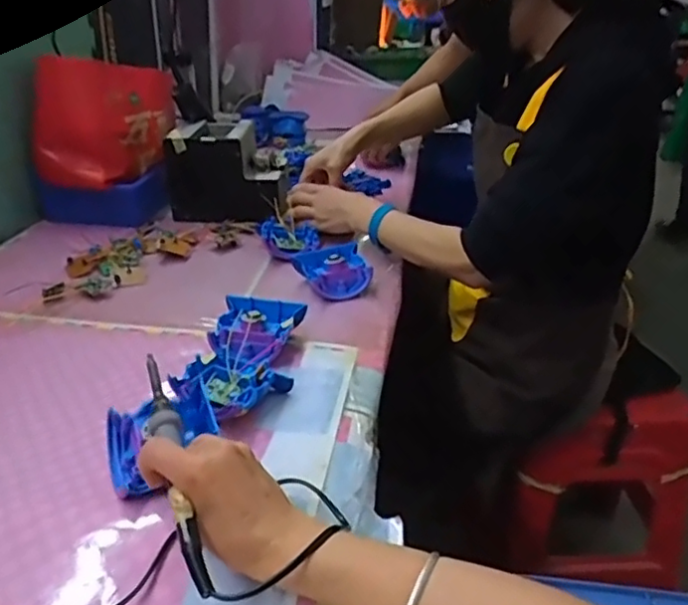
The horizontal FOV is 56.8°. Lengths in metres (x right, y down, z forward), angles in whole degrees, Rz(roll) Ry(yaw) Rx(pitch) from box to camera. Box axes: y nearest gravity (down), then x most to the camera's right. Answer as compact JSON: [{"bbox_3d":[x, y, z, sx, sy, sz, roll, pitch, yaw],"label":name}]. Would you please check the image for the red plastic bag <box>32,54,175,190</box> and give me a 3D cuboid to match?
[{"bbox_3d":[-0.375,-0.288,0.998,0.164,0.170,0.164,4,27,6],"label":"red plastic bag"}]

